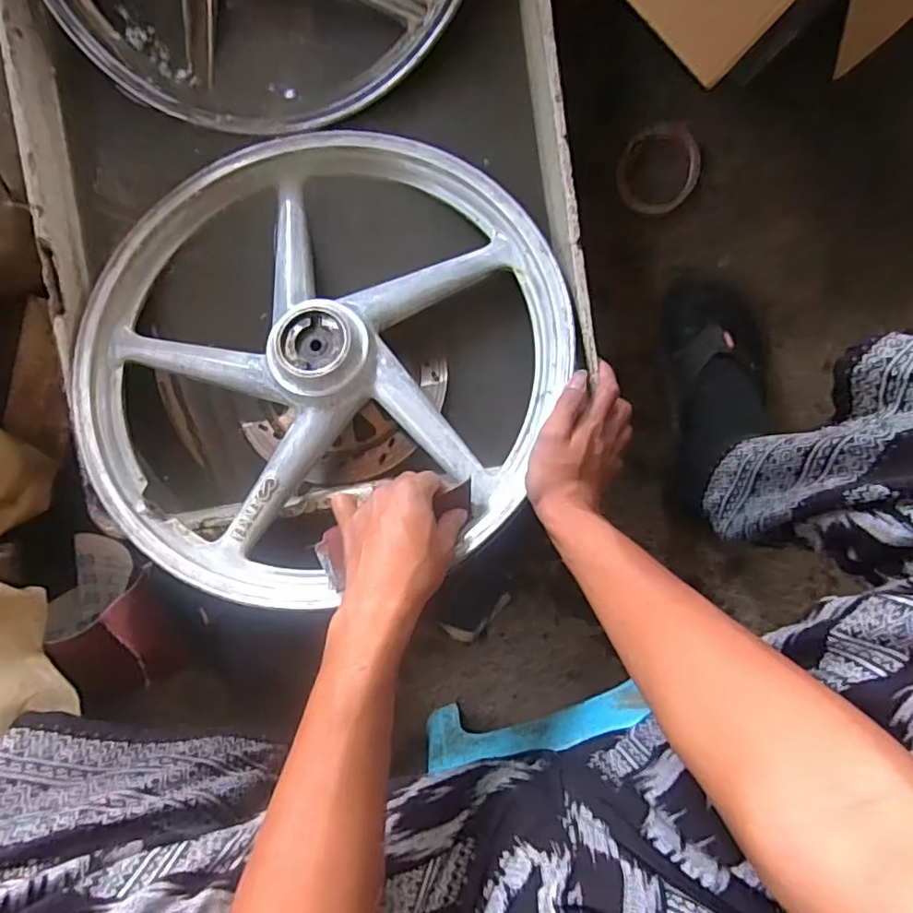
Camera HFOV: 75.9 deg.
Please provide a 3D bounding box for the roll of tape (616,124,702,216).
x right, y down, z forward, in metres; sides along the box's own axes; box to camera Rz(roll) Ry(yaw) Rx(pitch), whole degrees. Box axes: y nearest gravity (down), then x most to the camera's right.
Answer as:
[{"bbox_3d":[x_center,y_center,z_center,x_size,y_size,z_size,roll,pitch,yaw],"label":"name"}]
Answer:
[{"bbox_3d":[0.211,-0.300,0.610,0.081,0.020,0.084,0,93,0],"label":"roll of tape"}]

